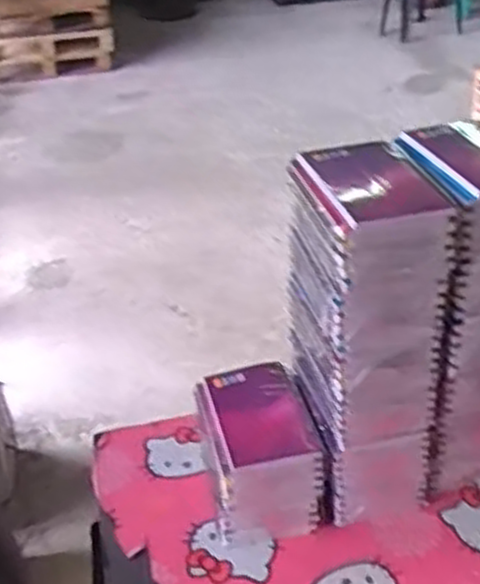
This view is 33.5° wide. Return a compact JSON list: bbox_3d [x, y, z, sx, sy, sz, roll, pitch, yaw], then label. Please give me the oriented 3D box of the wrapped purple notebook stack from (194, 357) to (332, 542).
[{"bbox_3d":[0.019,0.150,0.764,0.101,0.129,0.130,-10,33,-10],"label":"wrapped purple notebook stack"}]

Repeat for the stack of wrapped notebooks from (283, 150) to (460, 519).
[{"bbox_3d":[0.110,0.056,0.713,0.108,0.339,0.136,-9,33,-10],"label":"stack of wrapped notebooks"}]

